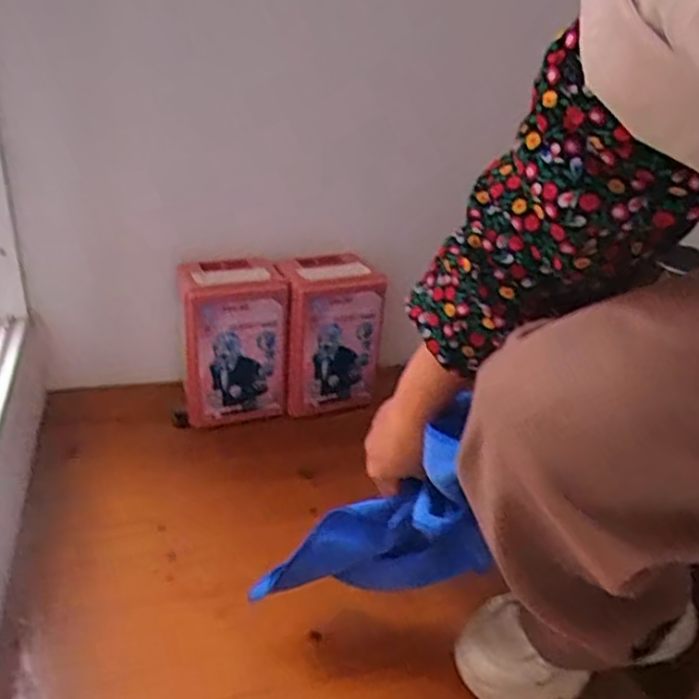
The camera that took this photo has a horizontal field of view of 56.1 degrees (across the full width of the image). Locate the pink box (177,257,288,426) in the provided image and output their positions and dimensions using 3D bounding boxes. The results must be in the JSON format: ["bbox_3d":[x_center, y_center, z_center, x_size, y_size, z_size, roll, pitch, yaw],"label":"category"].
[{"bbox_3d":[-0.167,-0.004,0.932,0.136,0.229,0.112,-5,31,-16],"label":"pink box"}]

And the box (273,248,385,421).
[{"bbox_3d":[-0.045,-0.026,0.967,0.156,0.210,0.130,-12,33,-29],"label":"box"}]

